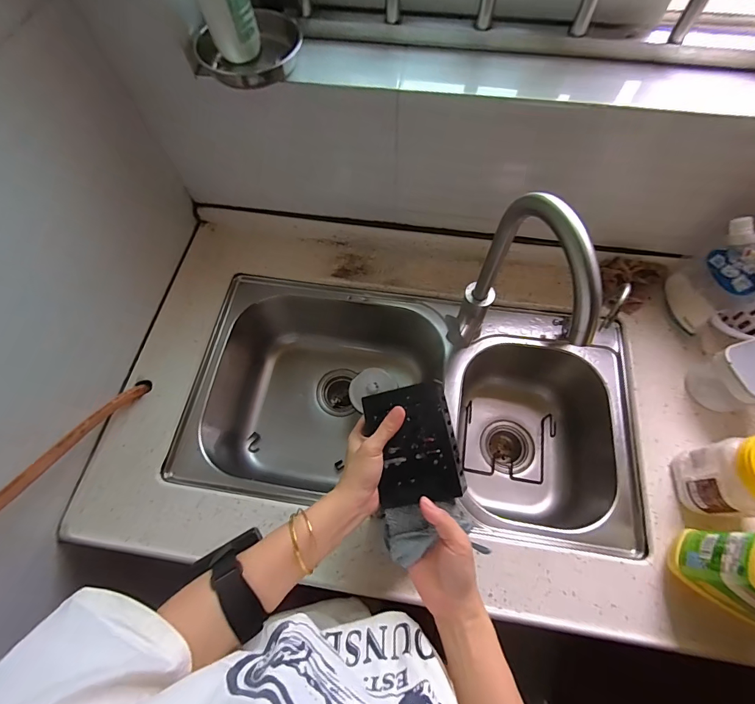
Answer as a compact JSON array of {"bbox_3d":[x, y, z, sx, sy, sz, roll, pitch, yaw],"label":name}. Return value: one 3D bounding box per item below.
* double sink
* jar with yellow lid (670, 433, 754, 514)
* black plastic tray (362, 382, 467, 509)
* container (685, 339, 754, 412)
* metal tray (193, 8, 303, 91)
[{"bbox_3d":[0.055,0.121,0.760,0.733,0.261,0.385,8,67,5],"label":"double sink"},{"bbox_3d":[0.475,0.164,0.499,0.080,0.150,0.088,0,67,1],"label":"jar with yellow lid"},{"bbox_3d":[0.039,0.103,0.430,0.094,0.028,0.123,-16,74,14],"label":"black plastic tray"},{"bbox_3d":[0.544,0.044,0.575,0.079,0.103,0.094,-21,68,-8],"label":"container"},{"bbox_3d":[-0.166,-0.394,0.504,0.134,0.045,0.083,-22,68,-8],"label":"metal tray"}]

